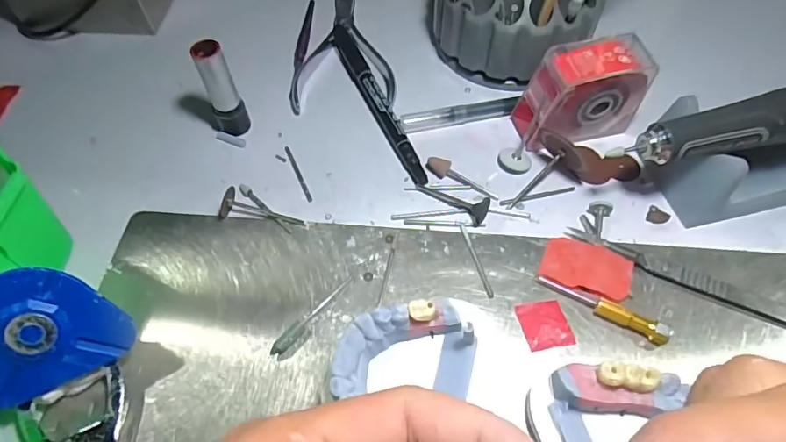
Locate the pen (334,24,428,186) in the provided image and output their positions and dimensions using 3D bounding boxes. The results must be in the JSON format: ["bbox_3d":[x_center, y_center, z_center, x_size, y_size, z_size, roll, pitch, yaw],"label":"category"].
[{"bbox_3d":[-0.011,-0.077,0.313,0.012,0.011,0.137,-20,60,-10],"label":"pen"}]

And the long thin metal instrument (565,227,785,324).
[{"bbox_3d":[0.156,0.031,0.244,0.140,0.006,0.011,22,62,15],"label":"long thin metal instrument"}]

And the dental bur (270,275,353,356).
[{"bbox_3d":[-0.038,0.045,0.241,0.006,0.006,0.052,35,66,21],"label":"dental bur"}]

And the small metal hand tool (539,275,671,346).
[{"bbox_3d":[0.099,0.041,0.237,0.061,0.008,0.008,26,63,17],"label":"small metal hand tool"}]

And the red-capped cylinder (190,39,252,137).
[{"bbox_3d":[-0.098,-0.074,0.284,0.018,0.059,0.013,-22,60,-11],"label":"red-capped cylinder"}]

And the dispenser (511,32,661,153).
[{"bbox_3d":[0.106,-0.072,0.283,0.063,0.052,0.029,-11,59,-5],"label":"dispenser"}]

